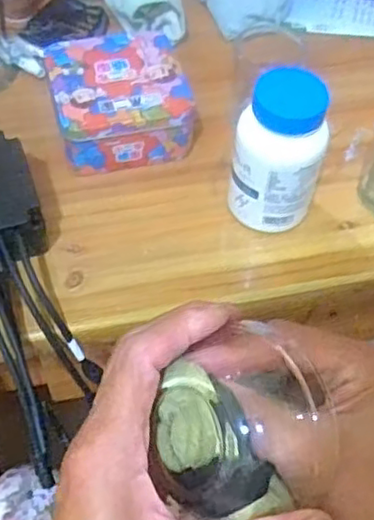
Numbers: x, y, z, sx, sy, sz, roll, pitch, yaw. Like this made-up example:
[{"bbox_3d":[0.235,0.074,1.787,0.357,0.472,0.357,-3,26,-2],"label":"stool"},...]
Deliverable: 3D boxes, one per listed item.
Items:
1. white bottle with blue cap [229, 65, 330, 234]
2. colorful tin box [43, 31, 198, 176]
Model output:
[{"bbox_3d":[0.060,-0.070,0.434,0.057,0.102,0.046,9,56,1],"label":"white bottle with blue cap"},{"bbox_3d":[-0.052,-0.123,0.503,0.101,0.045,0.100,-10,58,-11],"label":"colorful tin box"}]

